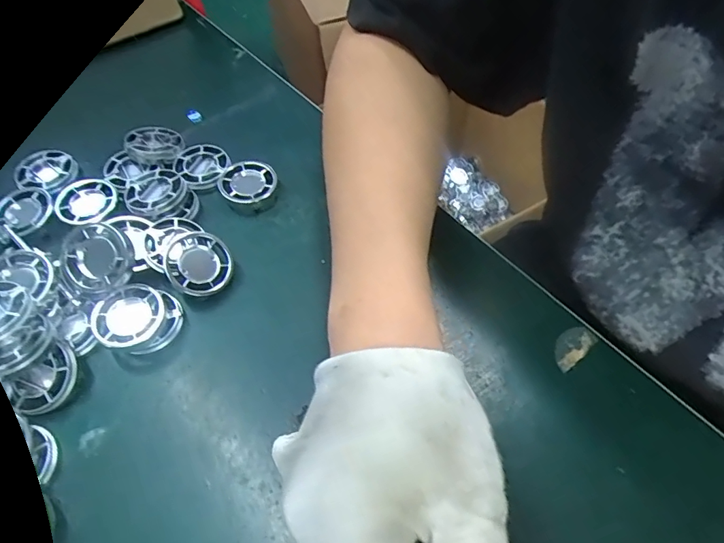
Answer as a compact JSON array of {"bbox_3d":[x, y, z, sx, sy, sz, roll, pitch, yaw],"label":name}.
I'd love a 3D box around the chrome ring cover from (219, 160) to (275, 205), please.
[{"bbox_3d":[-0.077,-0.061,0.337,0.038,0.006,0.037,-21,59,-13],"label":"chrome ring cover"}]

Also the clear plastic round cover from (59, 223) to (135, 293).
[{"bbox_3d":[-0.150,-0.007,0.276,0.039,0.008,0.036,0,92,-1],"label":"clear plastic round cover"}]

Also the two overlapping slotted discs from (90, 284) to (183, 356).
[{"bbox_3d":[-0.125,0.028,0.280,0.042,0.023,0.039,-39,64,-22],"label":"two overlapping slotted discs"}]

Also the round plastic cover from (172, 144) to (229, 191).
[{"bbox_3d":[-0.113,-0.074,0.352,0.036,0.010,0.041,-34,62,-20],"label":"round plastic cover"}]

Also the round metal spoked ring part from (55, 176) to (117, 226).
[{"bbox_3d":[-0.182,-0.047,0.328,0.031,0.013,0.037,31,62,20],"label":"round metal spoked ring part"}]

